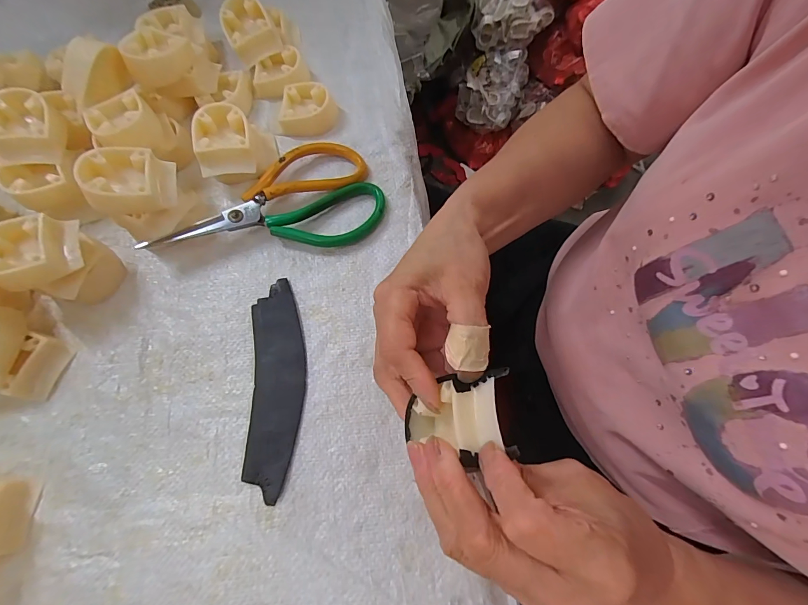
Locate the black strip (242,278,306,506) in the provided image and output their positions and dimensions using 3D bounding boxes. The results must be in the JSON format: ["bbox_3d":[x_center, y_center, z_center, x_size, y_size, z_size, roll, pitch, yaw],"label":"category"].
[{"bbox_3d":[-0.096,0.058,0.277,0.039,0.008,0.155,-5,70,0],"label":"black strip"}]

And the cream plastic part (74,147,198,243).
[{"bbox_3d":[-0.209,-0.084,0.300,0.058,0.066,0.057,-20,71,-6],"label":"cream plastic part"}]

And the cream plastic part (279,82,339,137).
[{"bbox_3d":[-0.091,-0.185,0.354,0.052,0.022,0.043,1,70,1],"label":"cream plastic part"}]

